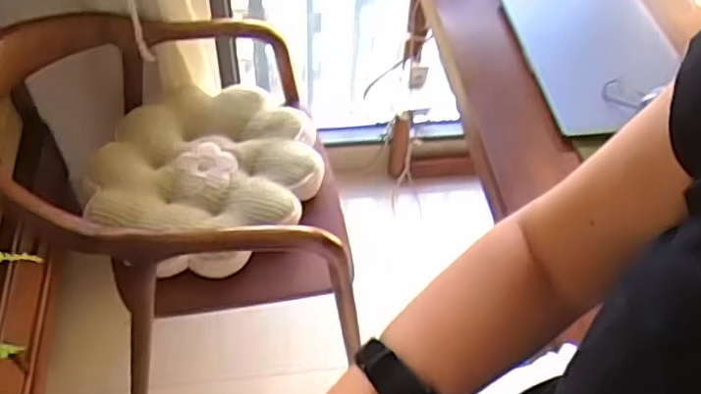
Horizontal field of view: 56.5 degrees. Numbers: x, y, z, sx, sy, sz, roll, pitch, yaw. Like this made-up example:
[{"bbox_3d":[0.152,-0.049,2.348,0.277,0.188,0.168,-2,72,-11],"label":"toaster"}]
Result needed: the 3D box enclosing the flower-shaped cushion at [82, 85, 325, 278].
[{"bbox_3d":[-0.260,-0.054,1.198,0.372,0.084,0.385,3,50,-3],"label":"flower-shaped cushion"}]

